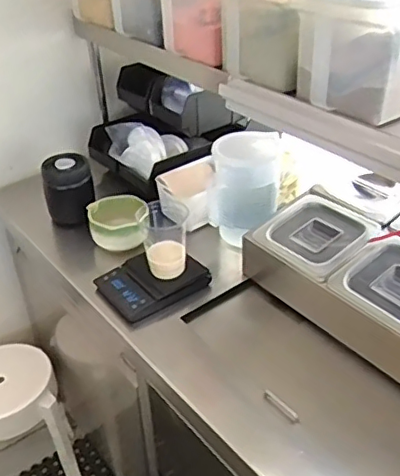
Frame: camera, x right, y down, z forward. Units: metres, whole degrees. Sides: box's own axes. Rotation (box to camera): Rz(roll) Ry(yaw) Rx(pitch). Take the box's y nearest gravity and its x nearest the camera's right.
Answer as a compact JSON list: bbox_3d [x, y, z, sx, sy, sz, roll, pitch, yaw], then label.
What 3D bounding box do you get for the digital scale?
[{"bbox_3d":[-0.089,0.076,1.051,0.174,0.031,0.149,-36,50,-22],"label":"digital scale"}]

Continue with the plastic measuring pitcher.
[{"bbox_3d":[0.094,-0.105,1.139,0.131,0.193,0.135,5,35,9],"label":"plastic measuring pitcher"}]

